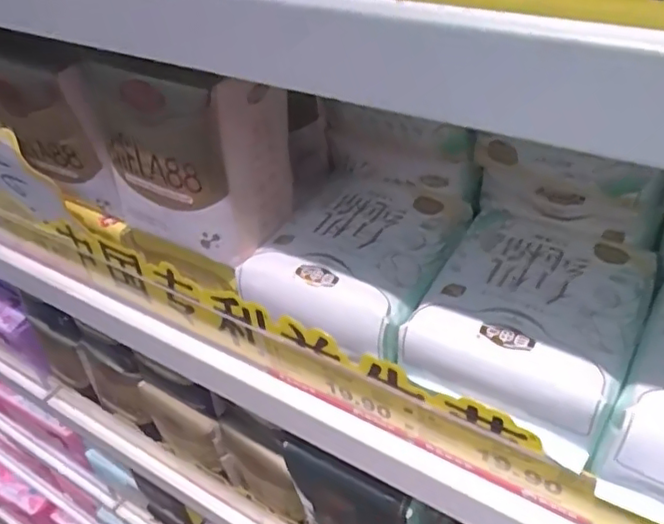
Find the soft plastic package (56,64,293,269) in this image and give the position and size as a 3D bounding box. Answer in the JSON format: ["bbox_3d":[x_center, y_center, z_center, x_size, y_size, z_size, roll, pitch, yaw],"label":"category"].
[{"bbox_3d":[-0.077,-0.062,0.327,0.100,0.102,0.054,19,47,27],"label":"soft plastic package"}]

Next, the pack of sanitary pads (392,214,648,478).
[{"bbox_3d":[0.096,0.025,0.295,0.094,0.037,0.109,18,47,26],"label":"pack of sanitary pads"}]

